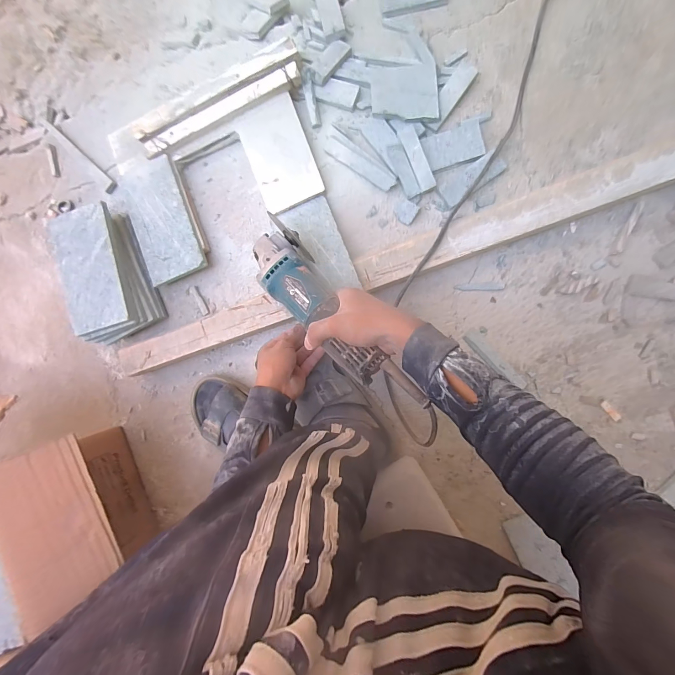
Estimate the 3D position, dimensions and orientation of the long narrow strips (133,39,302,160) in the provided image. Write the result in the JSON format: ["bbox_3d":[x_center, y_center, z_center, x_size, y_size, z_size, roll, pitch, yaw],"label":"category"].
[{"bbox_3d":[-0.192,-0.378,0.538,0.286,0.035,0.060,-25,87,8],"label":"long narrow strips"}]

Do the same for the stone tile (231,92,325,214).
[{"bbox_3d":[-0.094,-0.297,0.528,0.100,0.007,0.169,-22,89,3],"label":"stone tile"}]

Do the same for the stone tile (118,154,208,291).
[{"bbox_3d":[-0.302,-0.197,0.549,0.109,0.010,0.208,-23,86,8],"label":"stone tile"}]

